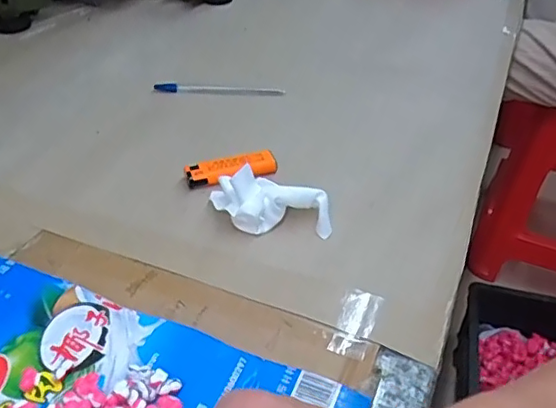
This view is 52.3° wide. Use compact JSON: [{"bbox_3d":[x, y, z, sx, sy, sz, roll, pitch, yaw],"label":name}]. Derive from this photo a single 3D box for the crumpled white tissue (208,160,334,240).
[{"bbox_3d":[-0.006,0.000,0.445,0.095,0.042,0.032,6,40,4],"label":"crumpled white tissue"}]

